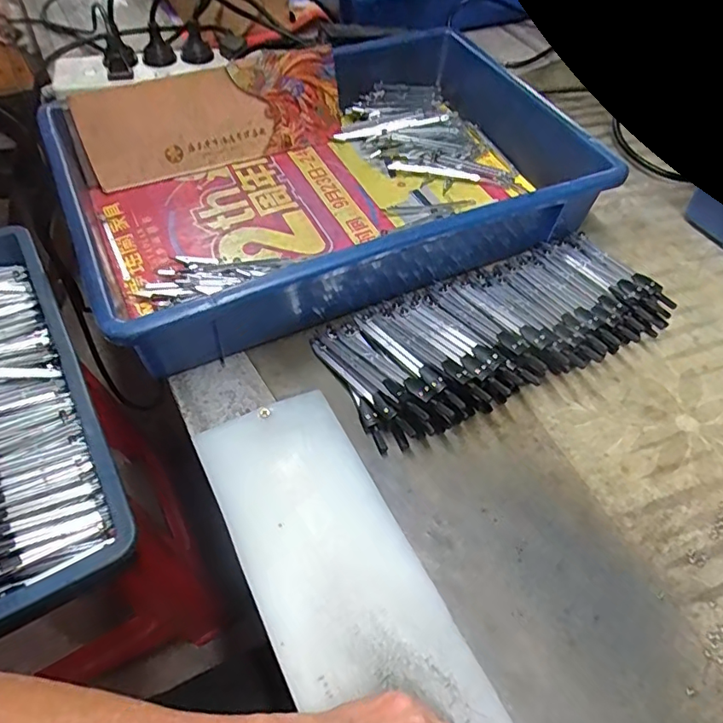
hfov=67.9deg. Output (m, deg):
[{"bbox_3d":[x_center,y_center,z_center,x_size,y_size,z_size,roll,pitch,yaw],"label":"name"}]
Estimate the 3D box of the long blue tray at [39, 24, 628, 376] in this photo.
[{"bbox_3d":[-0.029,-0.163,0.480,0.421,0.097,0.268,-21,58,-17],"label":"long blue tray"}]

